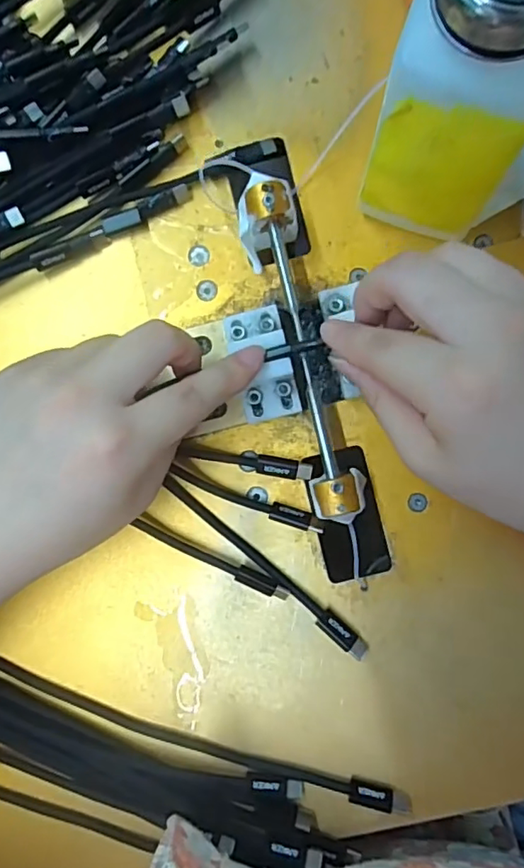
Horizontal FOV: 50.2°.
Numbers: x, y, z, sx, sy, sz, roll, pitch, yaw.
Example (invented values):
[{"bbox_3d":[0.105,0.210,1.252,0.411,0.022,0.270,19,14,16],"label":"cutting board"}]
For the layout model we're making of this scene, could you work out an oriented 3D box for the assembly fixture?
[{"bbox_3d":[0.009,-0.034,0.255,0.069,0.034,0.205,-14,87,4],"label":"assembly fixture"}]

